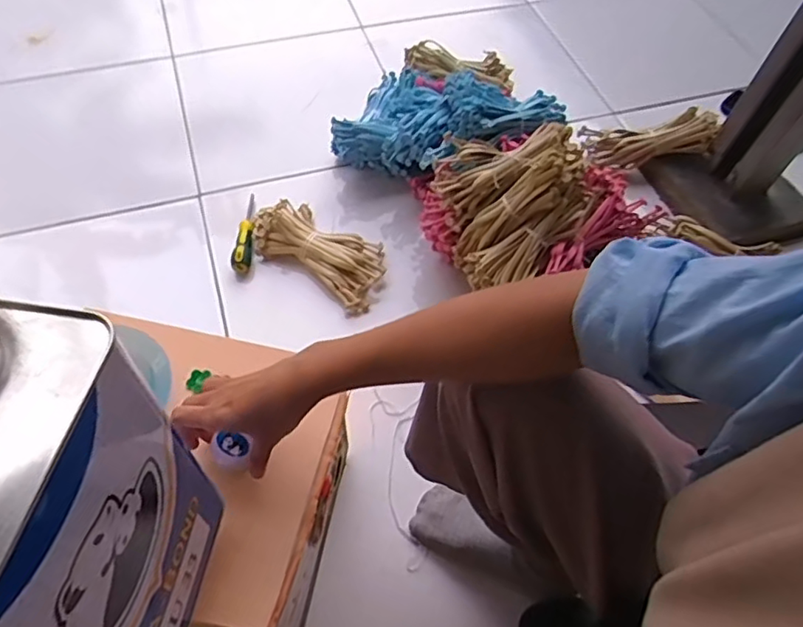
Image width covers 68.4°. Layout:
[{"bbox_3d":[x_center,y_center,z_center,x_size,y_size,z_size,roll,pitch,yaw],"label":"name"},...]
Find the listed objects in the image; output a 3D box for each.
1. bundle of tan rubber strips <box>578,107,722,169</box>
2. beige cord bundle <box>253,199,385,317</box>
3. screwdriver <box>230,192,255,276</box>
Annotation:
[{"bbox_3d":[0.427,-0.305,1.018,0.212,0.075,0.059,-4,54,26],"label":"bundle of tan rubber strips"},{"bbox_3d":[-0.127,-0.104,0.920,0.229,0.043,0.110,32,62,16],"label":"beige cord bundle"},{"bbox_3d":[-0.250,-0.129,0.941,0.028,0.025,0.152,-1,58,-4],"label":"screwdriver"}]

